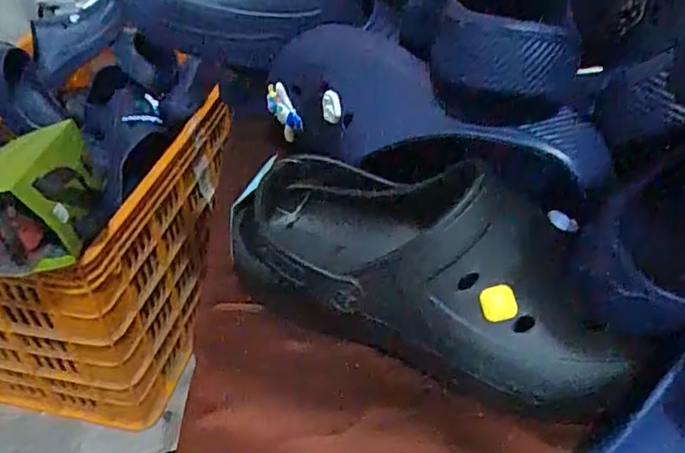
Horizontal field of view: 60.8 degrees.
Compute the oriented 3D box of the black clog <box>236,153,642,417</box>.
[{"bbox_3d":[0.046,0.019,0.360,0.244,0.120,0.092,15,9,11],"label":"black clog"}]

